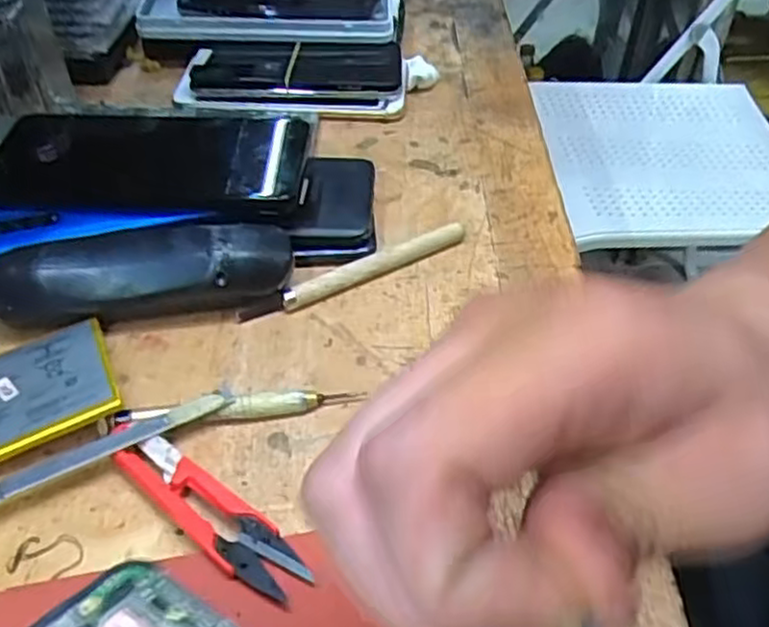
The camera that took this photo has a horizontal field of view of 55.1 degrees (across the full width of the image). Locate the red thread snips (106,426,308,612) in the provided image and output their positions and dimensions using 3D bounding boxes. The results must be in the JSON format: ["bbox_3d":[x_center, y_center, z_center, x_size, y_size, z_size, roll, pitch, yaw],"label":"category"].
[{"bbox_3d":[-0.070,0.074,0.277,0.100,0.012,0.022,30,50,25],"label":"red thread snips"}]

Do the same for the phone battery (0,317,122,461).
[{"bbox_3d":[-0.159,0.037,0.304,0.090,0.004,0.062,-22,43,-16],"label":"phone battery"}]

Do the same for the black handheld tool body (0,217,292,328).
[{"bbox_3d":[-0.118,-0.018,0.348,0.142,0.038,0.037,-6,45,-9],"label":"black handheld tool body"}]

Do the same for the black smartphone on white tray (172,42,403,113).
[{"bbox_3d":[-0.063,-0.161,0.502,0.148,0.028,0.072,2,44,-1],"label":"black smartphone on white tray"}]

